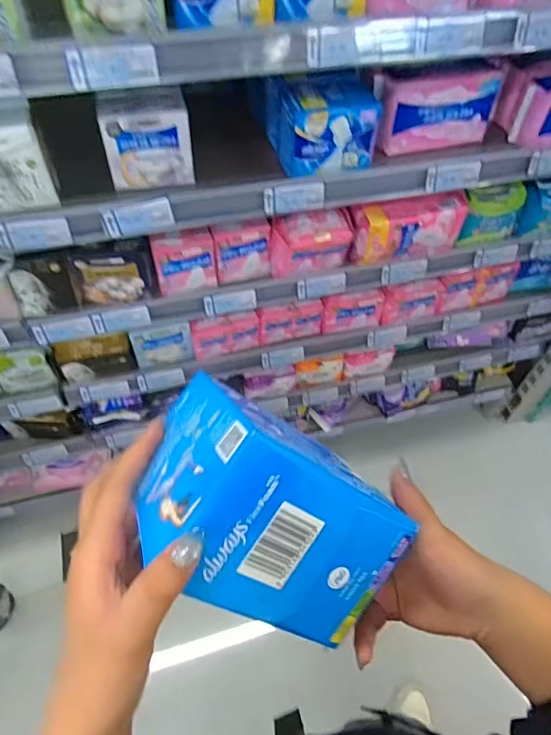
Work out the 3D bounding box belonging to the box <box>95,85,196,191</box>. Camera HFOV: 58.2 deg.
[{"bbox_3d":[-0.185,-0.339,0.705,0.116,0.124,0.094,-12,56,-11],"label":"box"}]

